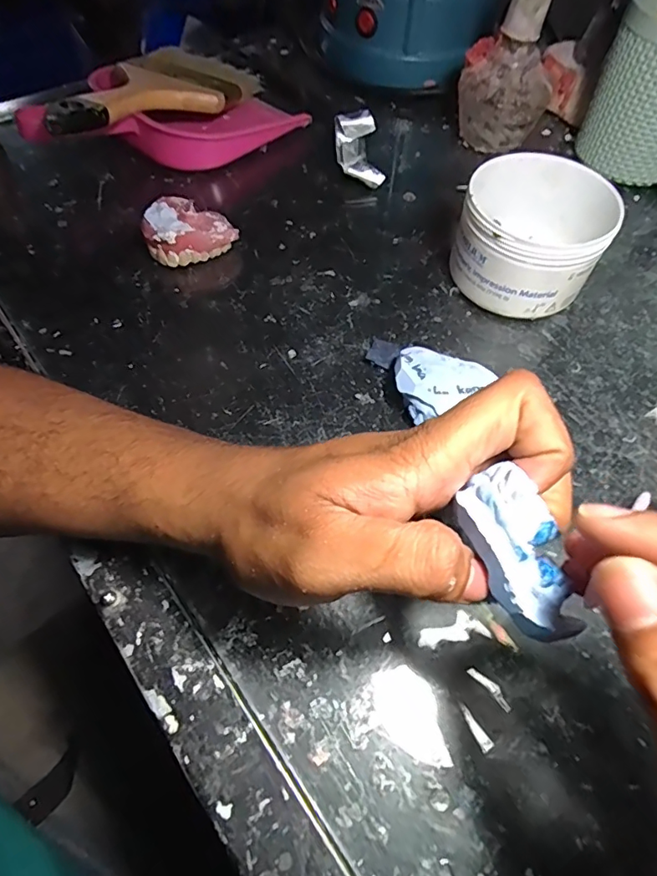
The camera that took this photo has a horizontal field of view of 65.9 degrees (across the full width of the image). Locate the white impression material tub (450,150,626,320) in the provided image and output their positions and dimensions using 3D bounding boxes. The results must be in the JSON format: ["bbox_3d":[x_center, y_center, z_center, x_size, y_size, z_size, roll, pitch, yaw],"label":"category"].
[{"bbox_3d":[0.129,-0.129,0.330,0.087,0.064,0.086,1,59,-1],"label":"white impression material tub"}]

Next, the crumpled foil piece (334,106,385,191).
[{"bbox_3d":[0.024,-0.234,0.411,0.032,0.025,0.070,-5,59,-5],"label":"crumpled foil piece"}]

